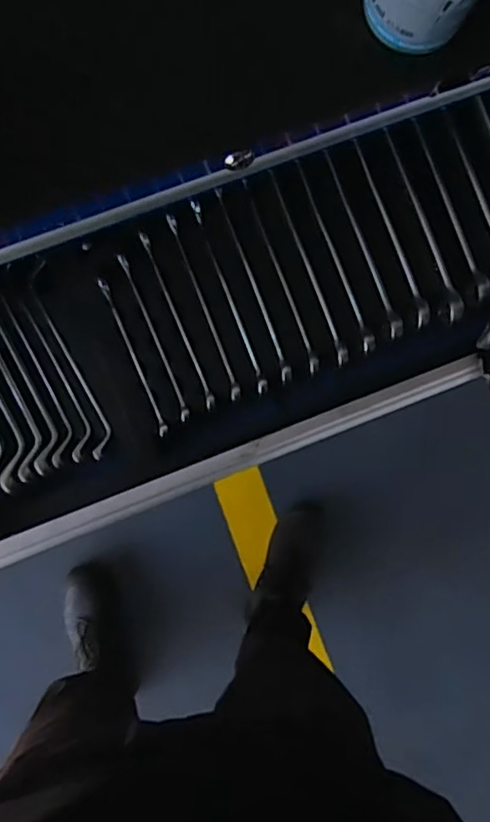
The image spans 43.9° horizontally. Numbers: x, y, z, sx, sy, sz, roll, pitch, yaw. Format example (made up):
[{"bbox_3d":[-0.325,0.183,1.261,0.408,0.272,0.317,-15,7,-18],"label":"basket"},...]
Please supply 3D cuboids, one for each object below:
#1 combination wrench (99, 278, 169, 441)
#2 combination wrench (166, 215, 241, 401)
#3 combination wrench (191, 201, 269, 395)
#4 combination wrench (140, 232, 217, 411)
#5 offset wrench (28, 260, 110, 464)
[{"bbox_3d":[-0.095,-0.045,0.518,0.008,0.015,0.140,-22,87,-4],"label":"combination wrench"},{"bbox_3d":[-0.035,-0.089,0.524,0.009,0.014,0.166,-20,86,-4],"label":"combination wrench"},{"bbox_3d":[-0.012,-0.097,0.524,0.009,0.021,0.170,-20,86,-4],"label":"combination wrench"},{"bbox_3d":[-0.057,-0.077,0.521,0.009,0.016,0.158,-21,87,-4],"label":"combination wrench"},{"bbox_3d":[-0.147,-0.043,0.515,0.022,0.013,0.170,-21,87,-4],"label":"offset wrench"}]

